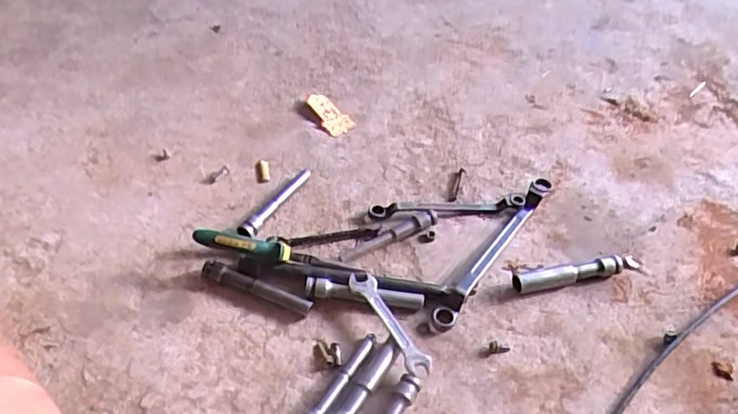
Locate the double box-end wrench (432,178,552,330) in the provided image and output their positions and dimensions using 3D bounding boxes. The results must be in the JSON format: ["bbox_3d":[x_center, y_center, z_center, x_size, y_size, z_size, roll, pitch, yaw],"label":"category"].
[{"bbox_3d":[0.149,0.047,0.691,0.025,0.025,0.252,31,54,20],"label":"double box-end wrench"}]

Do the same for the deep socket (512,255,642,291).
[{"bbox_3d":[0.244,0.077,0.684,0.159,0.016,0.025,-7,51,-11],"label":"deep socket"}]

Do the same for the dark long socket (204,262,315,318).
[{"bbox_3d":[-0.127,0.091,0.654,0.132,0.014,0.020,19,51,12],"label":"dark long socket"}]

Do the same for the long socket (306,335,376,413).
[{"bbox_3d":[-0.030,0.175,0.578,0.020,0.021,0.130,28,53,18],"label":"long socket"}]

